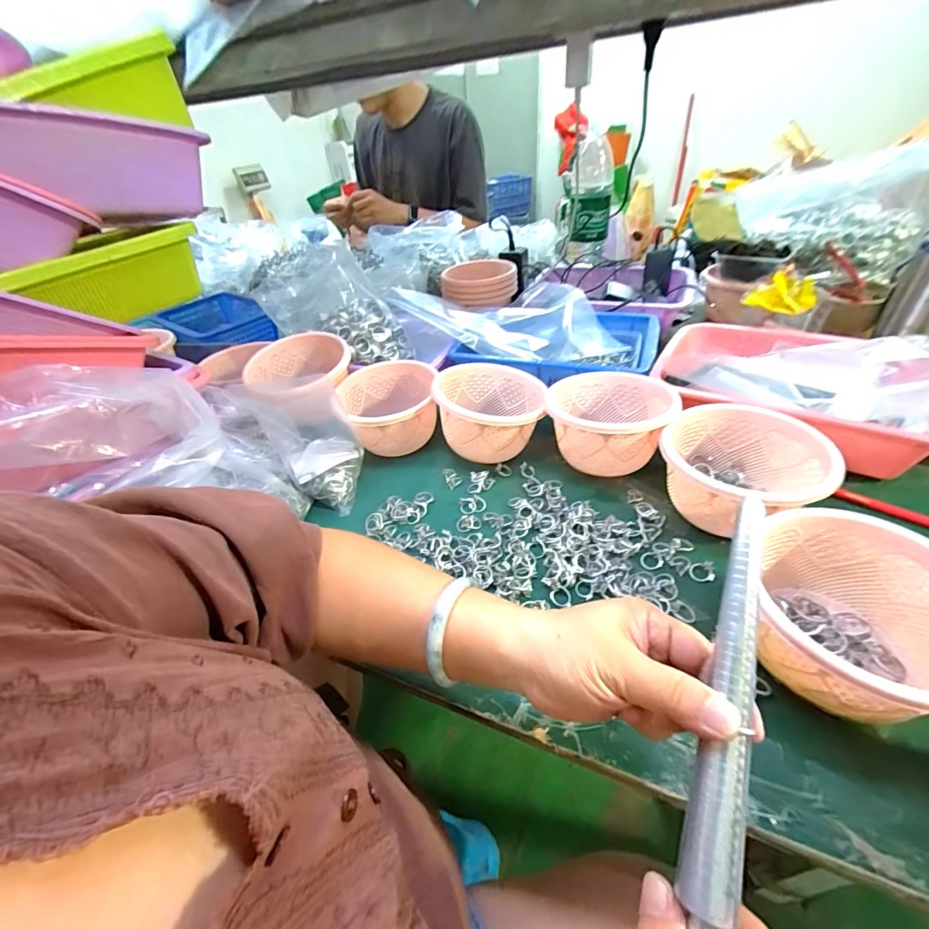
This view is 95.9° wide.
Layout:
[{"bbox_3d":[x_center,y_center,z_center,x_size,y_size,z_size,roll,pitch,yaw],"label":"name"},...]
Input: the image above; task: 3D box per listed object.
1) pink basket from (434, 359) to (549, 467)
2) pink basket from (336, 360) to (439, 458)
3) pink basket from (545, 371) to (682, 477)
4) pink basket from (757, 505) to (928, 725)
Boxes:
[{"bbox_3d":[0.035,-0.075,0.558,0.136,0.079,0.143,1,41,9],"label":"pink basket"},{"bbox_3d":[-0.096,-0.077,0.598,0.130,0.079,0.148,-18,42,-14],"label":"pink basket"},{"bbox_3d":[0.175,-0.055,0.520,0.143,0.078,0.142,3,41,11],"label":"pink basket"},{"bbox_3d":[0.279,0.115,0.307,0.138,0.084,0.144,18,46,26],"label":"pink basket"}]

